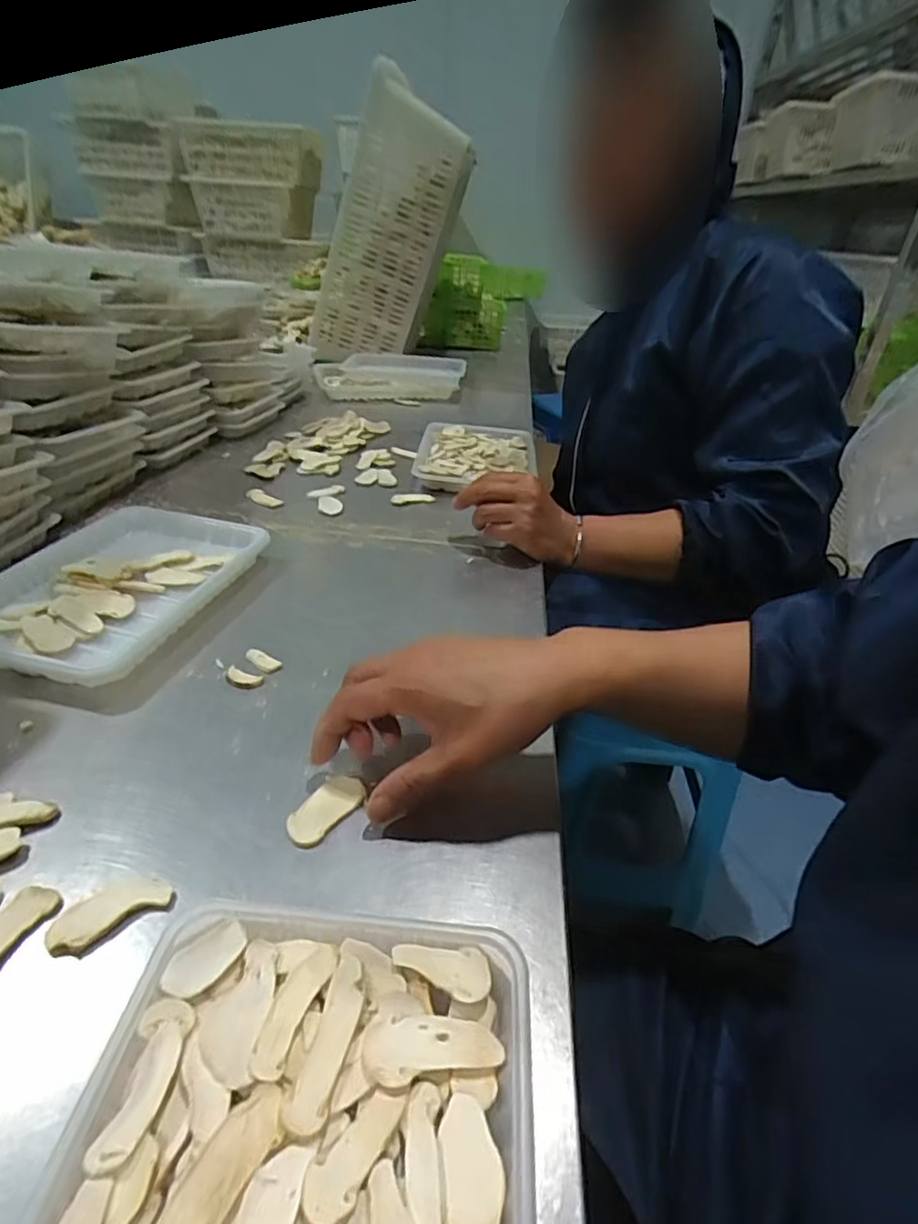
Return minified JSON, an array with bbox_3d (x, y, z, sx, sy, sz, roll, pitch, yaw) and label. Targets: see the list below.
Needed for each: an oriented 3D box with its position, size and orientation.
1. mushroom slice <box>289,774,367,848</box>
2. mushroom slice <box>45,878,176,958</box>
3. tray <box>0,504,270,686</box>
[{"bbox_3d":[-0.077,0.113,0.353,0.025,0.010,0.051,25,39,30],"label":"mushroom slice"},{"bbox_3d":[-0.169,0.145,0.296,0.052,0.004,0.024,-21,40,-32],"label":"mushroom slice"},{"bbox_3d":[-0.300,-0.025,0.522,0.169,0.032,0.233,12,34,13],"label":"tray"}]

